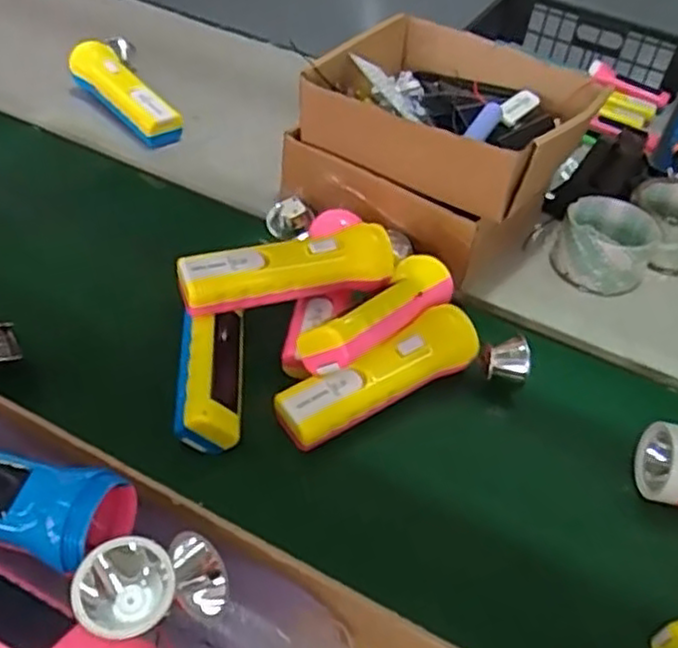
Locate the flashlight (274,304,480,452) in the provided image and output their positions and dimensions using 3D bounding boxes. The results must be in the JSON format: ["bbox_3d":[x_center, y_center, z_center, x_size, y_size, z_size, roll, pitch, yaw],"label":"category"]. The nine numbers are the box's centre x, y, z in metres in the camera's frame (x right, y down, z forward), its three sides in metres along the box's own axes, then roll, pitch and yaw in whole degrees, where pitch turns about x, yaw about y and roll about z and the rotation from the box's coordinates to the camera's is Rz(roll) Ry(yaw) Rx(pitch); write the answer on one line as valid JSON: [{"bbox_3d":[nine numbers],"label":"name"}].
[{"bbox_3d":[0.030,0.037,0.520,0.158,0.047,0.040,-22,53,-26],"label":"flashlight"}]

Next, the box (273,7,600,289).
[{"bbox_3d":[0.097,-0.171,0.662,0.216,0.119,0.208,34,51,23],"label":"box"}]

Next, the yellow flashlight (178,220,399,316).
[{"bbox_3d":[-0.037,-0.041,0.531,0.159,0.034,0.039,-10,48,-17],"label":"yellow flashlight"}]

